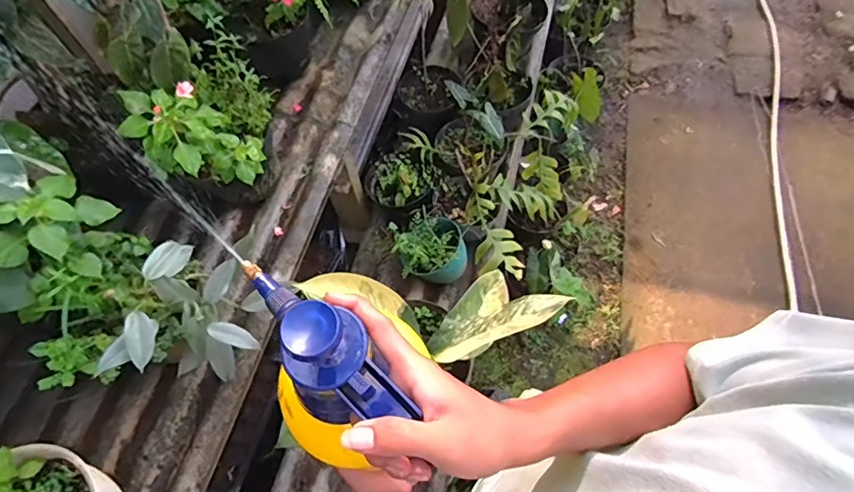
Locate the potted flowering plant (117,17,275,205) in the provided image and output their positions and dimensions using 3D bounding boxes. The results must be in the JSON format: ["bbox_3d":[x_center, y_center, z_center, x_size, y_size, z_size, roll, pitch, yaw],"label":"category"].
[{"bbox_3d":[-0.350,-0.193,0.816,0.170,0.270,0.263,-10,62,-2],"label":"potted flowering plant"}]

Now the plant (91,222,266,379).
[{"bbox_3d":[-0.312,0.100,0.668,0.133,0.174,0.185,8,63,7],"label":"plant"}]

